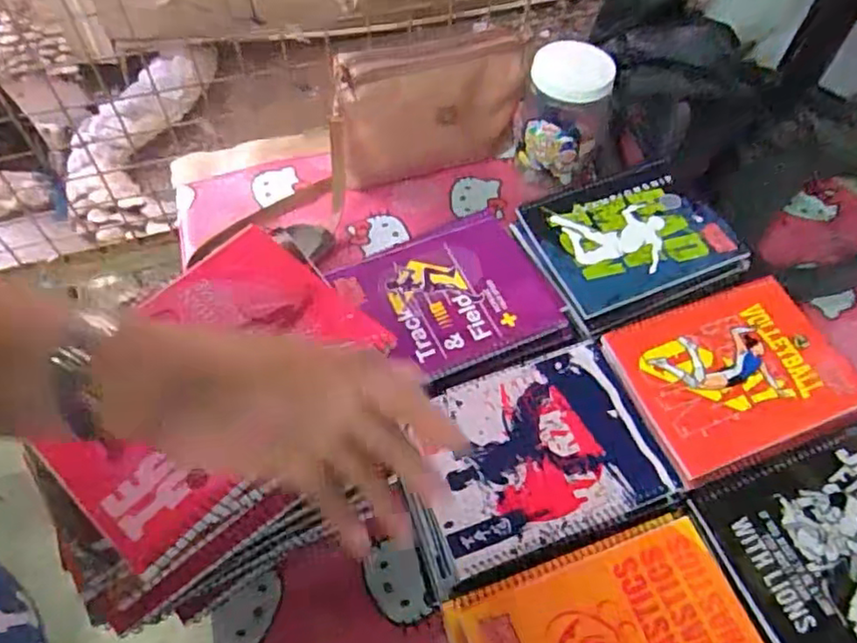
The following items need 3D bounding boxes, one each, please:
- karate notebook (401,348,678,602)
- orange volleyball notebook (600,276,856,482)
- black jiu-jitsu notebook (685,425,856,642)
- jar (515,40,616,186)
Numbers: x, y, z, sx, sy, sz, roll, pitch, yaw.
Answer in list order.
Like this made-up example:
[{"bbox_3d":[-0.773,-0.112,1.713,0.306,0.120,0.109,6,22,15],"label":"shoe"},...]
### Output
[{"bbox_3d":[0.080,0.112,0.543,0.219,0.008,0.156,-19,60,-12],"label":"karate notebook"},{"bbox_3d":[0.285,0.043,0.594,0.206,0.007,0.151,-18,59,-12],"label":"orange volleyball notebook"},{"bbox_3d":[0.331,0.179,0.508,0.201,0.008,0.161,-17,59,-11],"label":"black jiu-jitsu notebook"},{"bbox_3d":[0.171,-0.262,0.815,0.107,0.150,0.103,0,57,-1],"label":"jar"}]

